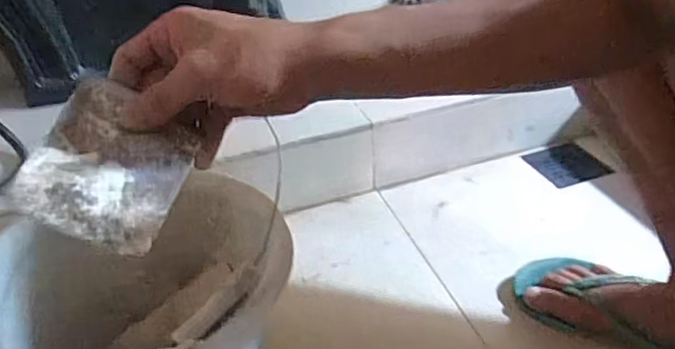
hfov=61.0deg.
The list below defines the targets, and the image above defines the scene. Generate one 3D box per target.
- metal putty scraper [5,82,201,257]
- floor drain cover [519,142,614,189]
[{"bbox_3d":[-0.129,-0.007,0.330,0.077,0.010,0.097,25,54,-16],"label":"metal putty scraper"},{"bbox_3d":[0.348,-0.018,0.872,0.096,0.009,0.104,-16,35,-13],"label":"floor drain cover"}]

